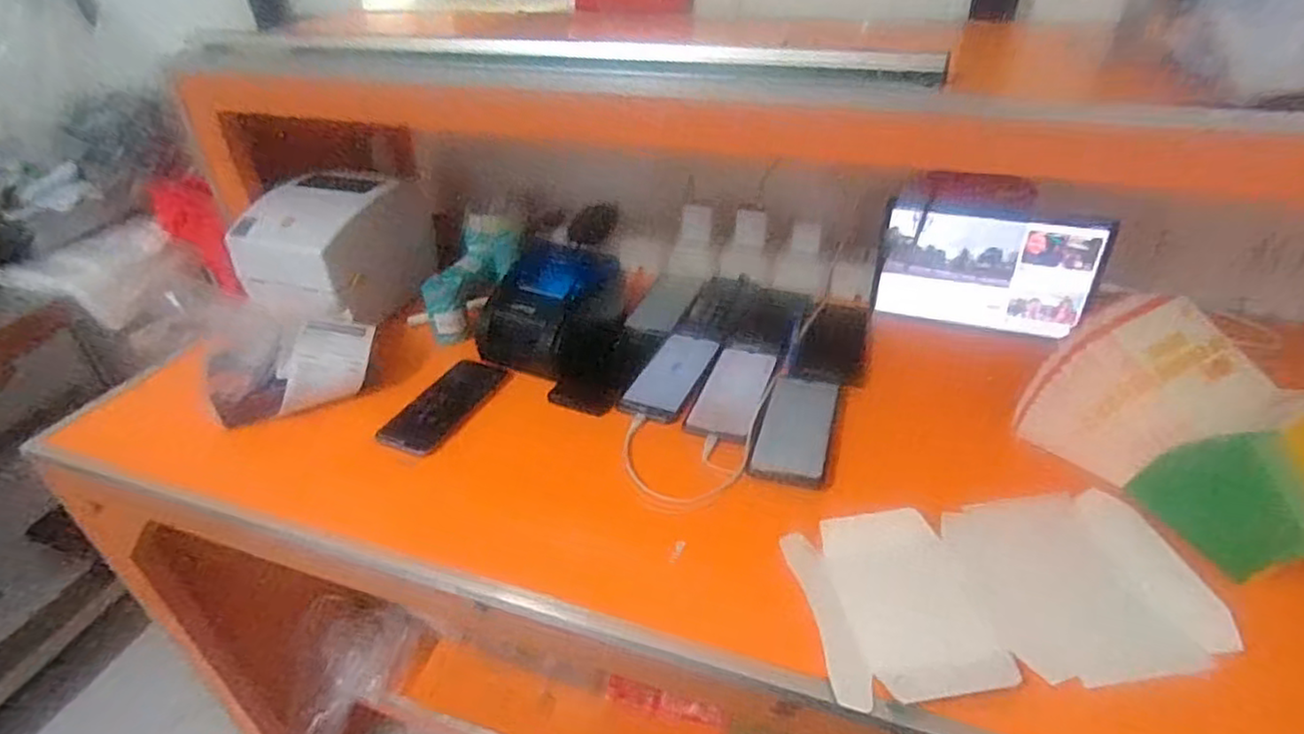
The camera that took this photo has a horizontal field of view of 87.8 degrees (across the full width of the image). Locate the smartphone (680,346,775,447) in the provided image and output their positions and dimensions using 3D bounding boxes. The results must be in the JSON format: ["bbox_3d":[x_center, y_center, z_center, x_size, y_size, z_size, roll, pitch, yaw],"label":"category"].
[{"bbox_3d":[0.094,0.026,0.774,0.071,0.014,0.172,10,38,18],"label":"smartphone"}]

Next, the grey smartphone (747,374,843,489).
[{"bbox_3d":[0.153,0.064,0.714,0.074,0.008,0.144,11,48,16],"label":"grey smartphone"}]

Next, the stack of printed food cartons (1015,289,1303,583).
[{"bbox_3d":[0.454,0.046,0.568,0.108,0.150,0.245,-16,38,-18],"label":"stack of printed food cartons"}]

